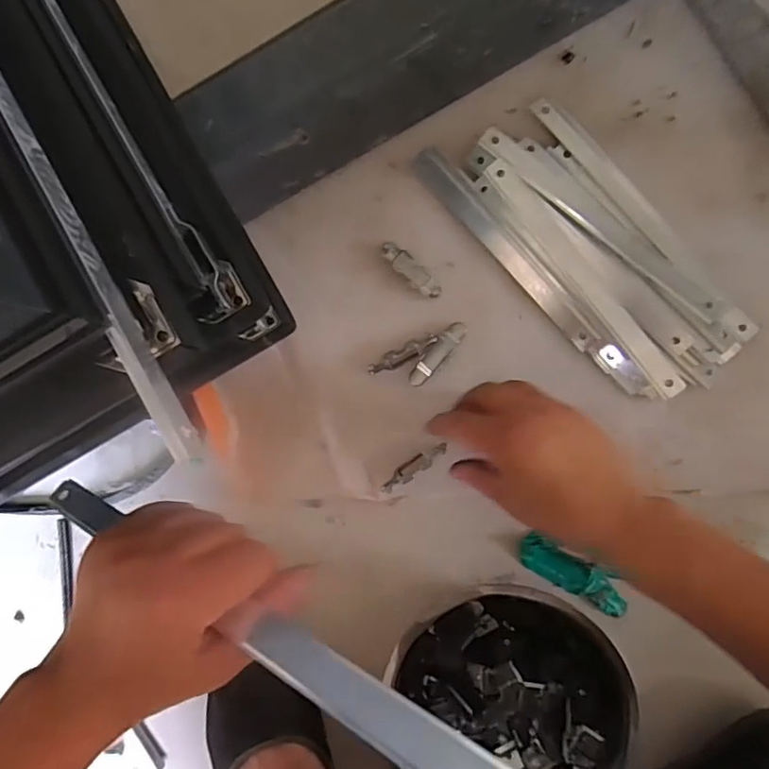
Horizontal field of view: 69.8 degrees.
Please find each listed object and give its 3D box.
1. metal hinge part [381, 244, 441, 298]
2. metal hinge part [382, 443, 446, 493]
[{"bbox_3d":[0.021,-0.091,0.437,0.057,0.004,0.017,43,92,1],"label":"metal hinge part"},{"bbox_3d":[0.023,0.065,0.433,0.059,0.006,0.015,-36,89,3],"label":"metal hinge part"}]

